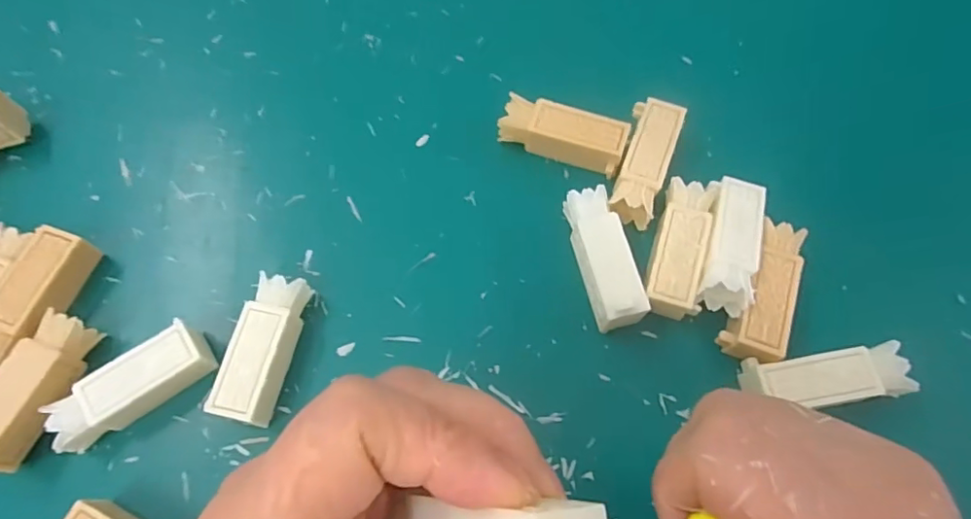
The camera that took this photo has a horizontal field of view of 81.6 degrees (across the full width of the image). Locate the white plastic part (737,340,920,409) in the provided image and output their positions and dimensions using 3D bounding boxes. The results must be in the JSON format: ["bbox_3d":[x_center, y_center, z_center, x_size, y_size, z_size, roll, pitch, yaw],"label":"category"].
[{"bbox_3d":[0.139,0.049,0.231,0.062,0.021,0.021,-5,69,-1],"label":"white plastic part"}]

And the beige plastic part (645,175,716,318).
[{"bbox_3d":[0.086,-0.003,0.253,0.022,0.019,0.064,13,70,6],"label":"beige plastic part"}]

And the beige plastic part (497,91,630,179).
[{"bbox_3d":[0.038,-0.061,0.277,0.059,0.021,0.023,23,71,9],"label":"beige plastic part"}]

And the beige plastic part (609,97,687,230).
[{"bbox_3d":[0.077,-0.046,0.272,0.023,0.021,0.060,17,70,7],"label":"beige plastic part"}]

